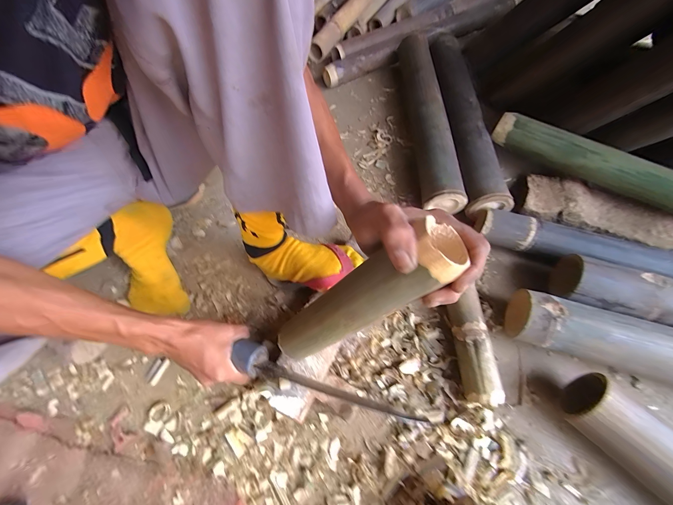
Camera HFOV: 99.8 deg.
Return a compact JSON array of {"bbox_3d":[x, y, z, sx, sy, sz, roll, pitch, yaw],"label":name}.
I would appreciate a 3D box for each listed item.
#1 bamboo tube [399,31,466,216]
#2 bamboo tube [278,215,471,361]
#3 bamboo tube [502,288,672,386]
[{"bbox_3d":[0.201,-0.308,0.649,0.075,0.081,0.521,0,63,0],"label":"bamboo tube"},{"bbox_3d":[0.010,0.055,0.284,0.048,0.245,0.051,9,55,-40],"label":"bamboo tube"},{"bbox_3d":[0.514,0.158,0.372,0.519,0.093,0.077,17,66,10],"label":"bamboo tube"}]

